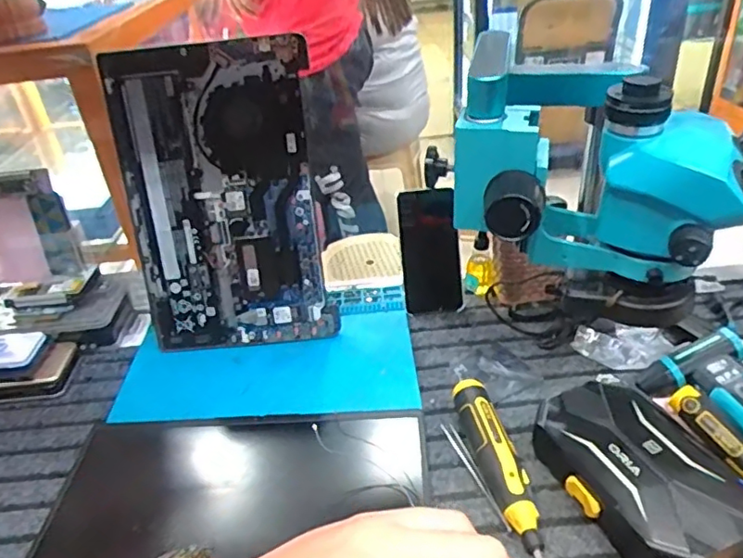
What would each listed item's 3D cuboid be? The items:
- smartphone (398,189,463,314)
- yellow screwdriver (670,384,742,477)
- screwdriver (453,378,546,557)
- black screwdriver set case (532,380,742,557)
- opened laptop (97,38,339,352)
[{"bbox_3d":[0.078,-0.034,0.770,0.075,0.160,0.016,-7,14,-12],"label":"smartphone"},{"bbox_3d":[0.336,0.165,0.526,0.030,0.027,0.159,-20,51,-21],"label":"yellow screwdriver"},{"bbox_3d":[0.122,0.178,0.537,0.034,0.038,0.219,-10,33,-7],"label":"screwdriver"},{"bbox_3d":[0.243,0.169,0.527,0.146,0.050,0.187,-14,34,-14],"label":"black screwdriver set case"},{"bbox_3d":[-0.177,-0.083,0.701,0.224,0.349,0.025,-5,17,-1],"label":"opened laptop"}]

